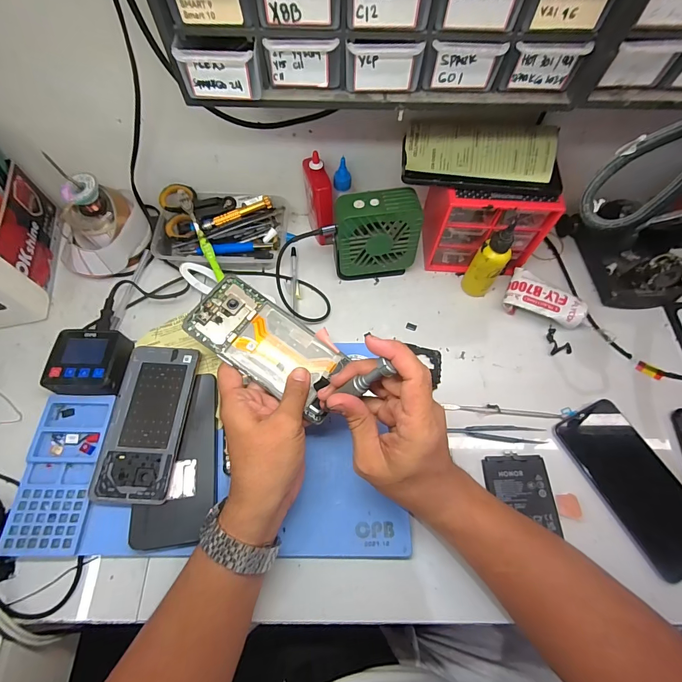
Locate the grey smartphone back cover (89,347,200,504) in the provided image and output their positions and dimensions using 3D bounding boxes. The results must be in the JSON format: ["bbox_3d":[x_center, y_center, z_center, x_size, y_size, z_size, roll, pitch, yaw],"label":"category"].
[{"bbox_3d":[-0.199,0.081,0.370,0.074,0.004,0.157,3,65,0],"label":"grey smartphone back cover"}]

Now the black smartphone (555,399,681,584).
[{"bbox_3d":[0.306,0.145,0.363,0.081,0.014,0.166,-24,68,-11],"label":"black smartphone"}]

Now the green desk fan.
[{"bbox_3d":[0.041,-0.125,0.437,0.098,0.112,0.046,-8,65,-4],"label":"green desk fan"}]

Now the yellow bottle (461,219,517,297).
[{"bbox_3d":[0.178,-0.094,0.426,0.037,0.114,0.029,31,69,12],"label":"yellow bottle"}]

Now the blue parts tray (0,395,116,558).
[{"bbox_3d":[-0.279,0.126,0.354,0.071,0.015,0.149,1,65,0],"label":"blue parts tray"}]

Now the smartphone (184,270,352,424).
[{"bbox_3d":[-0.068,0.003,0.350,0.155,0.010,0.076,36,67,-2],"label":"smartphone"}]

